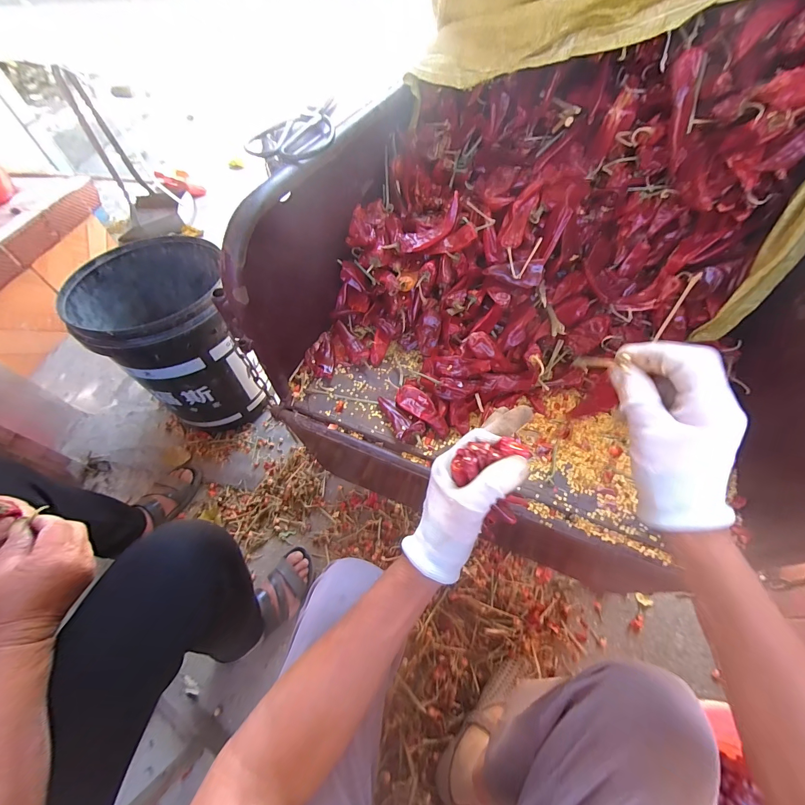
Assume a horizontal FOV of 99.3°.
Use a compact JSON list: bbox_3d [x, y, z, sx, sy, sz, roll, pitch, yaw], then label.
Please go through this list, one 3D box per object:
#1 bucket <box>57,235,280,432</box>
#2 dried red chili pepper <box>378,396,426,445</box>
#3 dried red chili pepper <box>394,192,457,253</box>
[{"bbox_3d":[-0.503,-0.139,0.794,0.310,0.340,0.259,38,66,23],"label":"bucket"},{"bbox_3d":[-0.007,0.022,0.419,0.072,0.021,0.030,35,65,21],"label":"dried red chili pepper"},{"bbox_3d":[0.034,-0.226,0.443,0.097,0.028,0.029,-32,61,3],"label":"dried red chili pepper"}]

